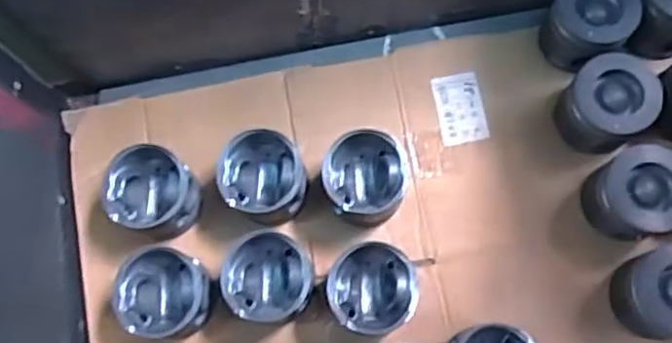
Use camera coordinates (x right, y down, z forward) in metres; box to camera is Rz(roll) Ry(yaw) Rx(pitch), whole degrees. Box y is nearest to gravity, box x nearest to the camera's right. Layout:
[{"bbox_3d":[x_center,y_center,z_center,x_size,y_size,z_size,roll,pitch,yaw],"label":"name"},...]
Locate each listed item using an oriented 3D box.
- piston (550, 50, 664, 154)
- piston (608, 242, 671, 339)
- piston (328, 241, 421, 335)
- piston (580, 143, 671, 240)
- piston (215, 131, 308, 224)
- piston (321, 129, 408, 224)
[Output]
[{"bbox_3d":[0.285,-0.070,0.699,0.091,0.081,0.087,-43,79,-9],"label":"piston"},{"bbox_3d":[0.323,0.120,0.645,0.081,0.075,0.086,0,75,1],"label":"piston"},{"bbox_3d":[0.035,0.116,0.650,0.081,0.071,0.082,0,75,1],"label":"piston"},{"bbox_3d":[0.306,0.021,0.670,0.088,0.080,0.084,0,75,1],"label":"piston"},{"bbox_3d":[-0.074,0.007,0.689,0.083,0.078,0.084,0,75,1],"label":"piston"},{"bbox_3d":[0.030,0.008,0.685,0.083,0.077,0.081,0,75,1],"label":"piston"}]

